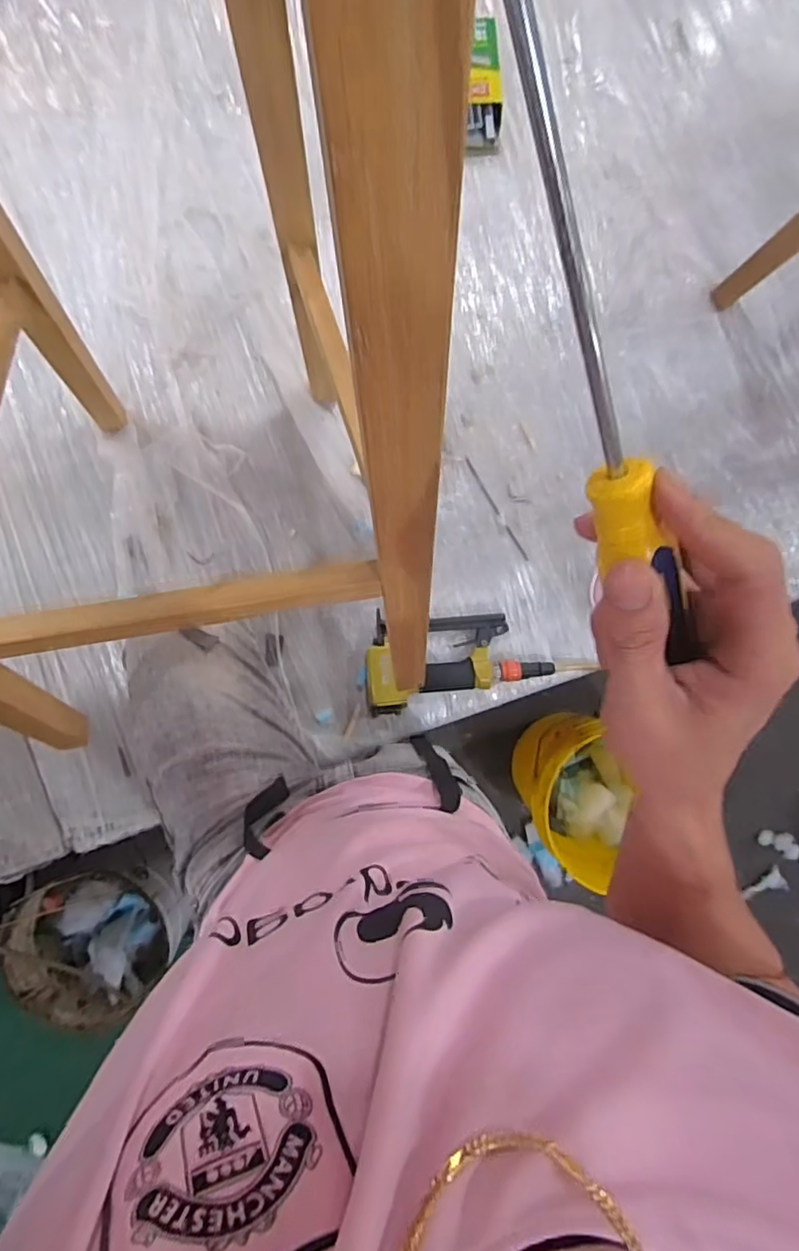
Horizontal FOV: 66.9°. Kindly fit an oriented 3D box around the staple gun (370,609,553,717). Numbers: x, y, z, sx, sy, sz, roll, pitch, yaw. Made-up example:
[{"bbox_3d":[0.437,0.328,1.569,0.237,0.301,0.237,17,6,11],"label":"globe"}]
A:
[{"bbox_3d":[0.081,0.046,0.832,0.251,0.041,0.123,-7,91,-4],"label":"staple gun"}]

